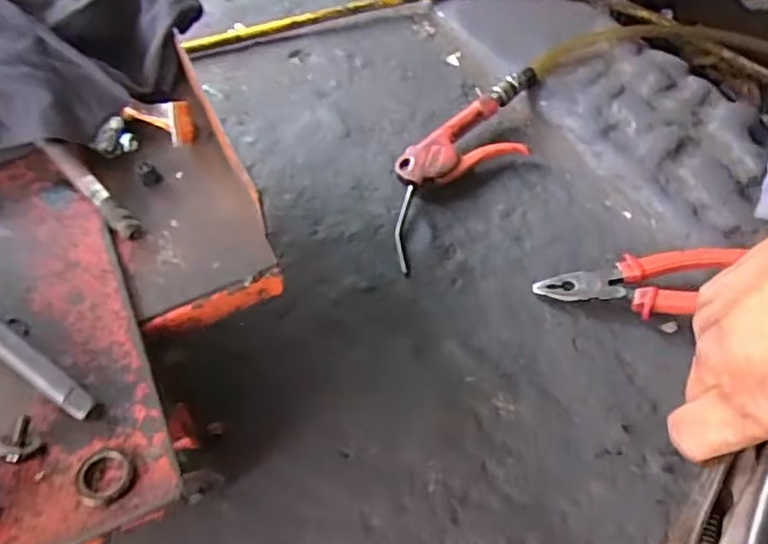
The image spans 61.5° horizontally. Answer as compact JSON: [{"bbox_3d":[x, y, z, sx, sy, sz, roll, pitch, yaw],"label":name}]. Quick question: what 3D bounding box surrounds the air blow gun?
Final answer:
[{"bbox_3d":[0.079,-0.115,0.643,0.089,0.039,0.269,36,63,26],"label":"air blow gun"}]

